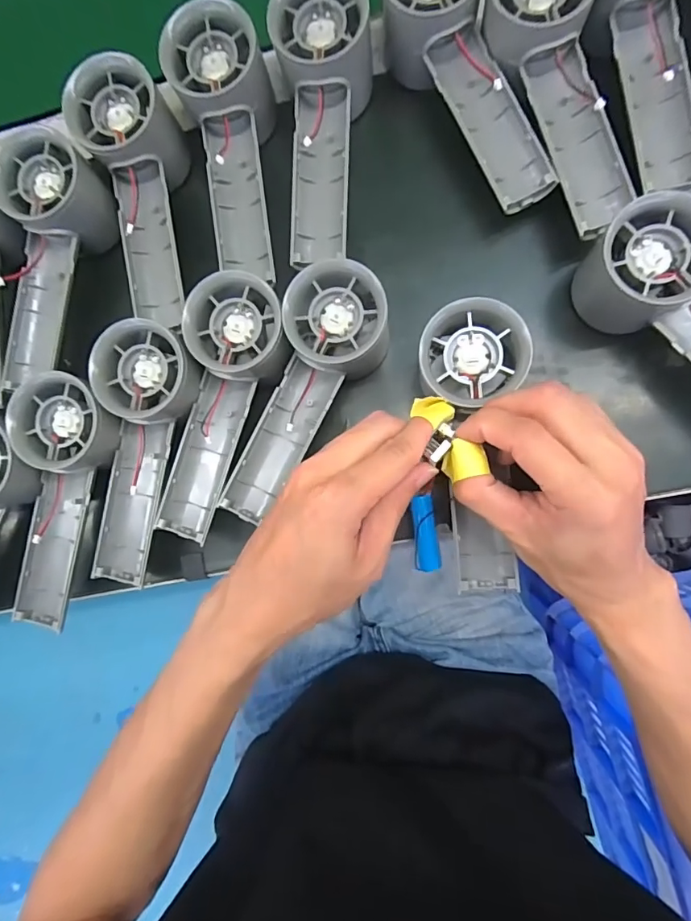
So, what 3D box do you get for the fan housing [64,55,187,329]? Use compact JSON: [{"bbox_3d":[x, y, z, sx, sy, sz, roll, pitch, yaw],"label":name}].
[{"bbox_3d":[-0.130,-0.164,0.309,0.051,0.047,0.146,-5,101,7],"label":"fan housing"}]

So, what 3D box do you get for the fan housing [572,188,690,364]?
[{"bbox_3d":[0.198,-0.070,0.256,0.156,0.058,0.053,41,93,7],"label":"fan housing"}]

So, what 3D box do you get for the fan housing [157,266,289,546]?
[{"bbox_3d":[-0.073,-0.029,0.282,0.055,0.030,0.157,13,90,8],"label":"fan housing"}]

